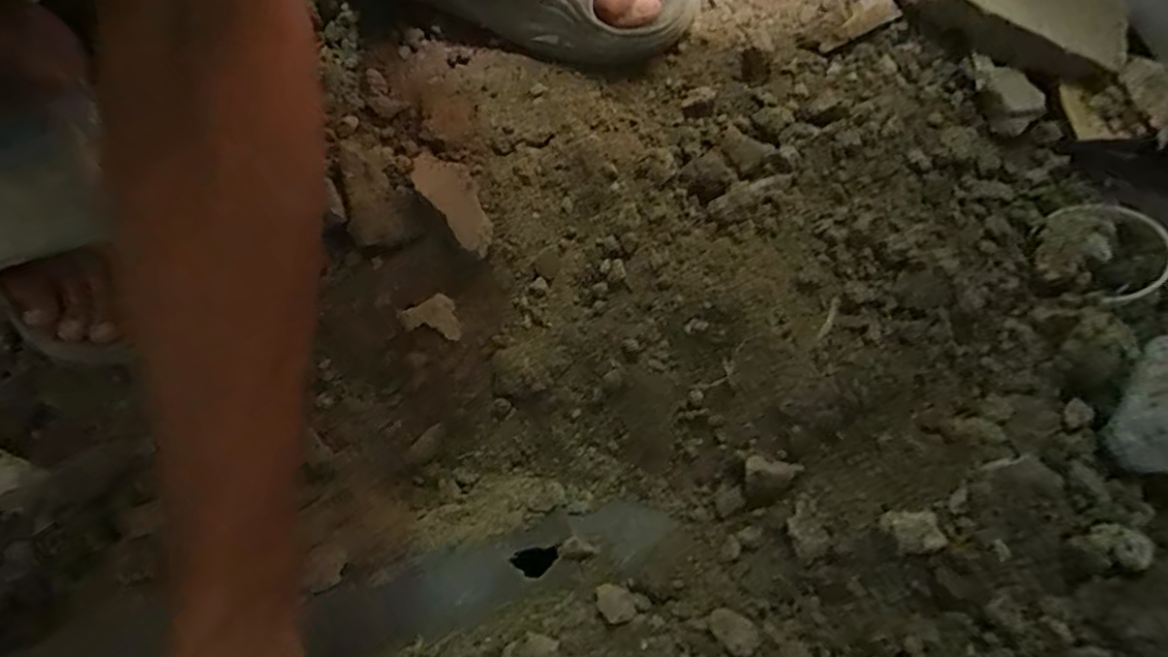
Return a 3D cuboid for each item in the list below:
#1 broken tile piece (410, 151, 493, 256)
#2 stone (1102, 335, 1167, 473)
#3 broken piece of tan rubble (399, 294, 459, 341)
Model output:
[{"bbox_3d":[-0.081,-0.081,0.383,0.032,0.008,0.070,-33,90,-12],"label":"broken tile piece"},{"bbox_3d":[0.305,0.037,0.320,0.033,0.037,0.075,11,66,11],"label":"stone"},{"bbox_3d":[-0.097,-0.009,0.385,0.039,0.004,0.026,12,97,1],"label":"broken piece of tan rubble"}]

